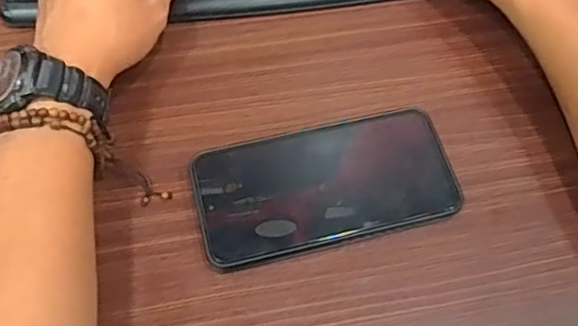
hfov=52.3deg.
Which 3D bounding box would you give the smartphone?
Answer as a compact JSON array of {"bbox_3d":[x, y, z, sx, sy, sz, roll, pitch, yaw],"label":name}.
[{"bbox_3d":[0.023,0.013,0.377,0.160,0.015,0.082,-13,63,-8],"label":"smartphone"}]

